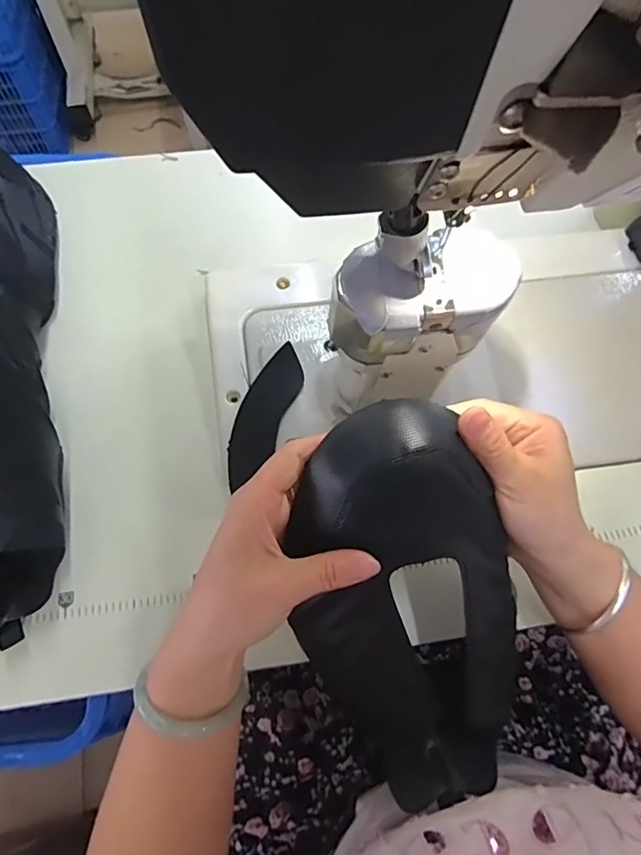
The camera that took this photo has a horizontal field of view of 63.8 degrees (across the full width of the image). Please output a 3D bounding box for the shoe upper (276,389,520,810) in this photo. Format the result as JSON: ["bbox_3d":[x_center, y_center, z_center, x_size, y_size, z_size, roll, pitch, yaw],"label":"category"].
[{"bbox_3d":[0.051,0.114,0.301,0.120,0.053,0.249,-9,101,-5],"label":"shoe upper"}]

